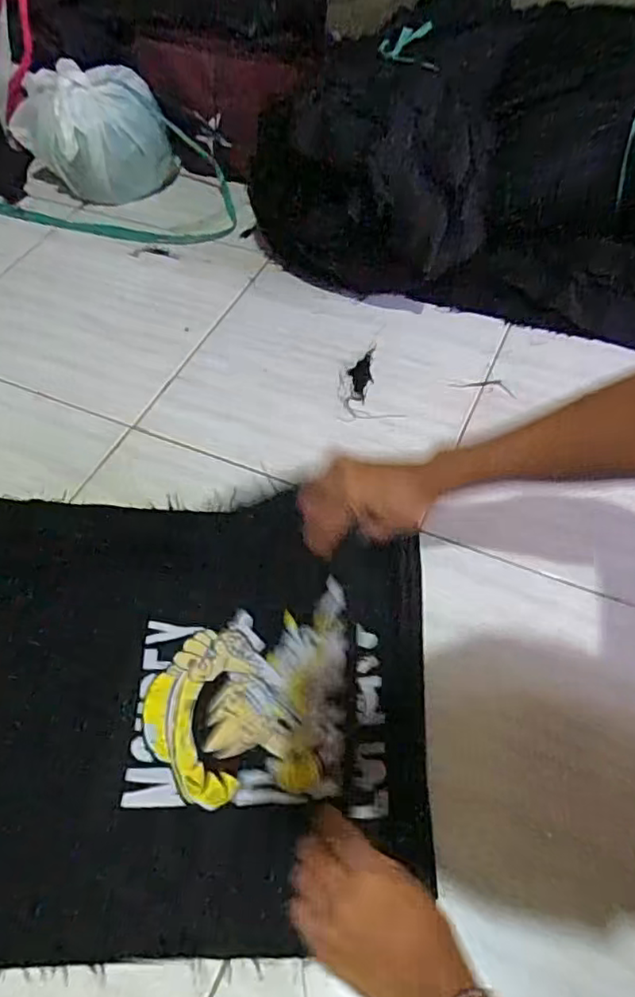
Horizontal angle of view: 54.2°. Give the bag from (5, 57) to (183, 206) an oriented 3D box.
[{"bbox_3d":[-0.381,-0.620,1.061,0.216,0.184,0.171,-29,58,-15],"label":"bag"}]

